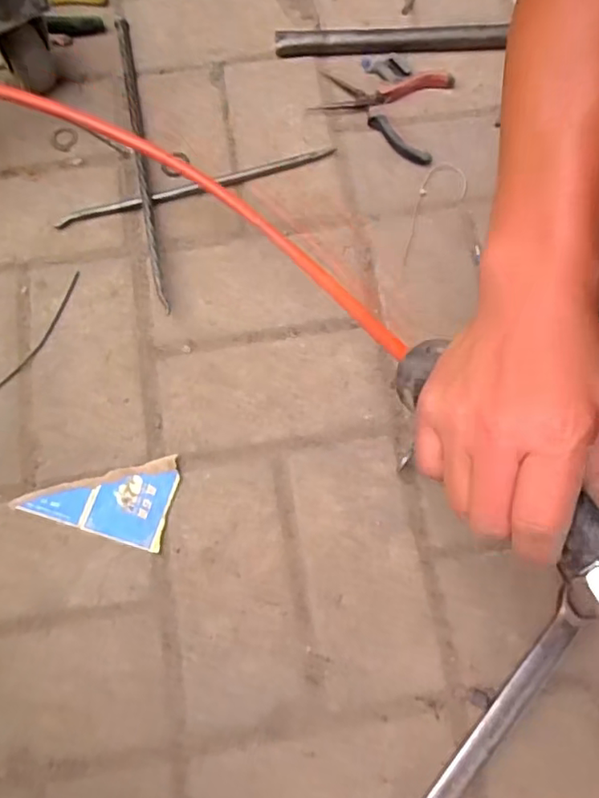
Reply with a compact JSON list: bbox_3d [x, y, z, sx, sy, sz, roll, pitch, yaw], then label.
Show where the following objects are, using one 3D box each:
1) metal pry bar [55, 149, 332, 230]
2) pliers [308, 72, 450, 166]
[{"bbox_3d":[-0.094,-0.194,0.543,0.258,0.008,0.012,-17,74,-5],"label":"metal pry bar"},{"bbox_3d":[0.077,-0.286,0.568,0.122,0.017,0.107,15,74,5],"label":"pliers"}]

